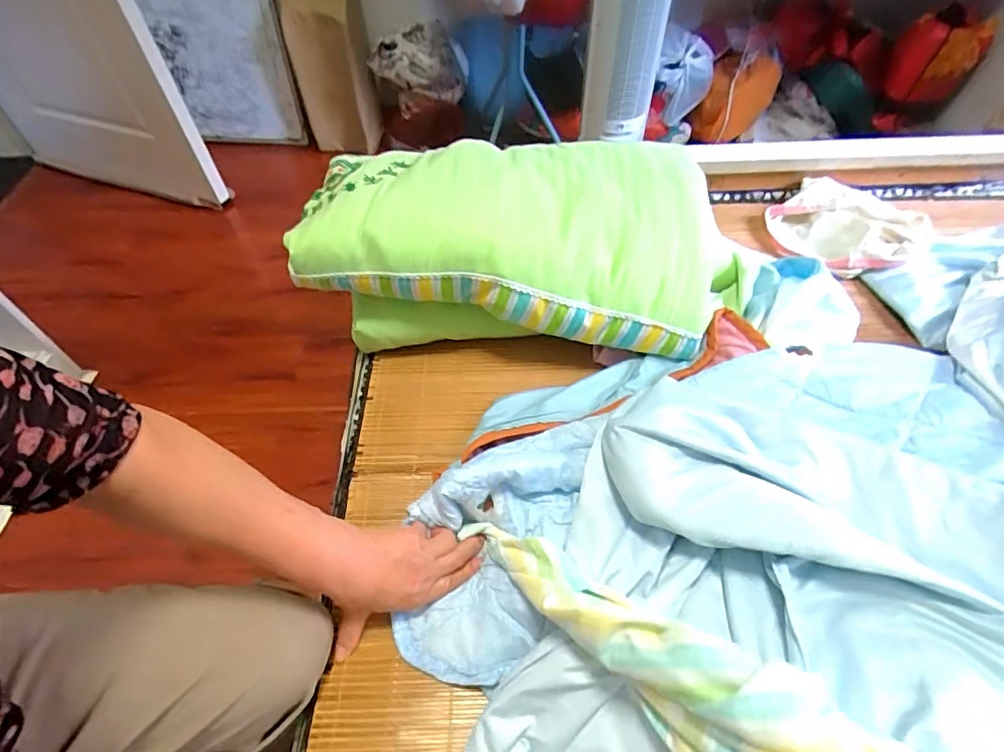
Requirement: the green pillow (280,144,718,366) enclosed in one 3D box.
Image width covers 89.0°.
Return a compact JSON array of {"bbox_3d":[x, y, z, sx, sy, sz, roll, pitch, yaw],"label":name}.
[{"bbox_3d":[0.012,-0.178,0.696,0.523,0.185,0.278,5,55,5],"label":"green pillow"}]

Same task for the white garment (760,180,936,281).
[{"bbox_3d":[0.528,-0.231,0.805,0.168,0.060,0.212,-29,58,-19],"label":"white garment"}]

